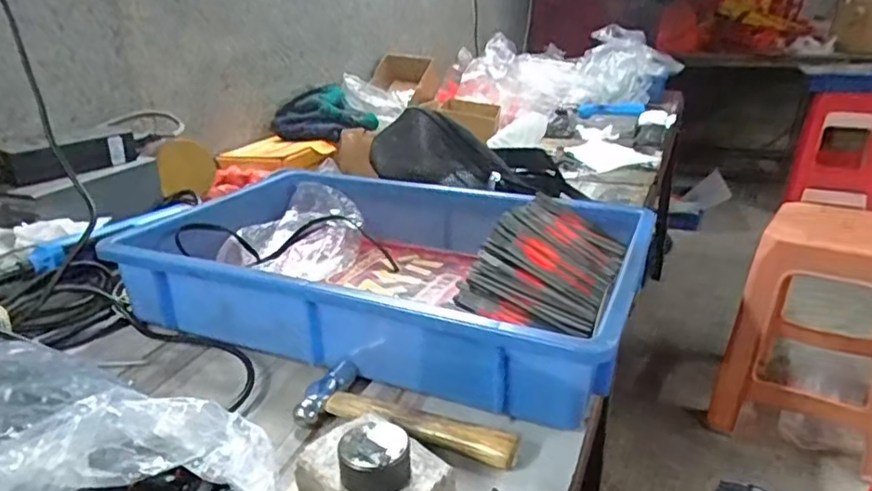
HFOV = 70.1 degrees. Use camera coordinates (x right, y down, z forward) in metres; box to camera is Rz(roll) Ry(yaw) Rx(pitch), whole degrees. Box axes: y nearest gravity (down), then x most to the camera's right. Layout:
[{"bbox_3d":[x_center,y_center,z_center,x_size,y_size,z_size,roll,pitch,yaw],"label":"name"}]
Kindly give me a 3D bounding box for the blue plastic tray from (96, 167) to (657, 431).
[{"bbox_3d":[-0.031,0.020,0.577,0.417,0.086,0.293,8,22,22],"label":"blue plastic tray"}]

